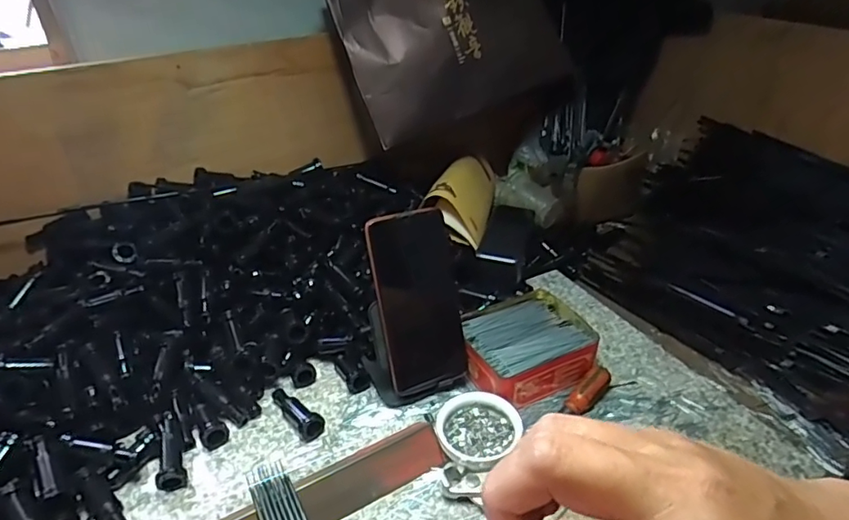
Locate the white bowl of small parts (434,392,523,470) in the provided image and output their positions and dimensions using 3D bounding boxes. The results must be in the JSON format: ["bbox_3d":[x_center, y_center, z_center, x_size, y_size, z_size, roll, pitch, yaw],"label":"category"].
[{"bbox_3d":[0.045,0.148,0.478,0.069,0.018,0.065,-1,33,1],"label":"white bowl of small parts"}]

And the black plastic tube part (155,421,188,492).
[{"bbox_3d":[-0.217,0.165,0.462,0.023,0.018,0.060,-14,52,-18],"label":"black plastic tube part"}]

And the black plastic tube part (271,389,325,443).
[{"bbox_3d":[-0.121,0.140,0.510,0.023,0.019,0.073,-27,40,-32],"label":"black plastic tube part"}]

